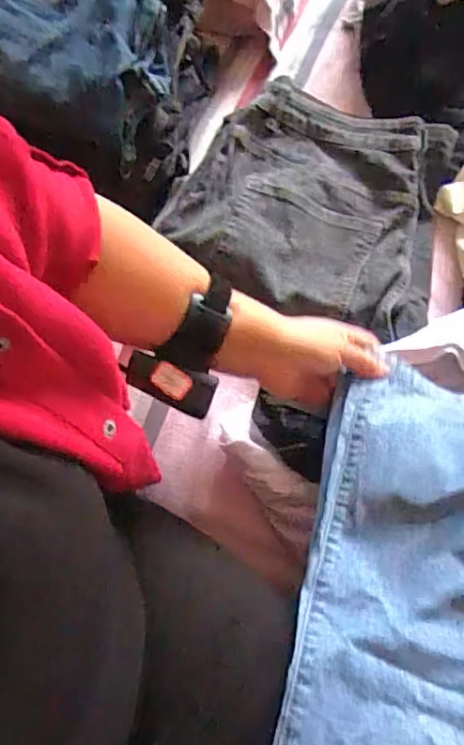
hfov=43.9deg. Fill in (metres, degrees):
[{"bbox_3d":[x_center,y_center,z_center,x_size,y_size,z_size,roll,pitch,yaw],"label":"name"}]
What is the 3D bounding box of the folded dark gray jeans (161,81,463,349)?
[{"bbox_3d":[0.095,-0.186,0.646,0.292,0.048,0.287,18,69,5],"label":"folded dark gray jeans"}]

